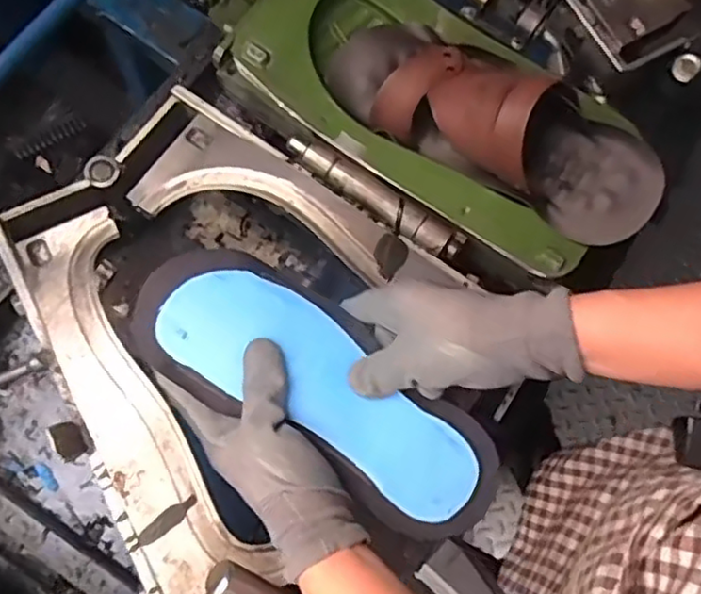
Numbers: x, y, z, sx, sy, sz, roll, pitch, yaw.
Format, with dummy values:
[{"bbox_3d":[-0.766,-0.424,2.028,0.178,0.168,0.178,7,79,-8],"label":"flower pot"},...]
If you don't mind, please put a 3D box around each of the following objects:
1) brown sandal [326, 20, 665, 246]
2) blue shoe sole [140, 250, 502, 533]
[{"bbox_3d":[0.117,-0.152,0.523,0.280,0.085,0.096,31,79,5],"label":"brown sandal"},{"bbox_3d":[-0.026,0.063,0.473,0.282,0.021,0.106,35,80,5],"label":"blue shoe sole"}]

